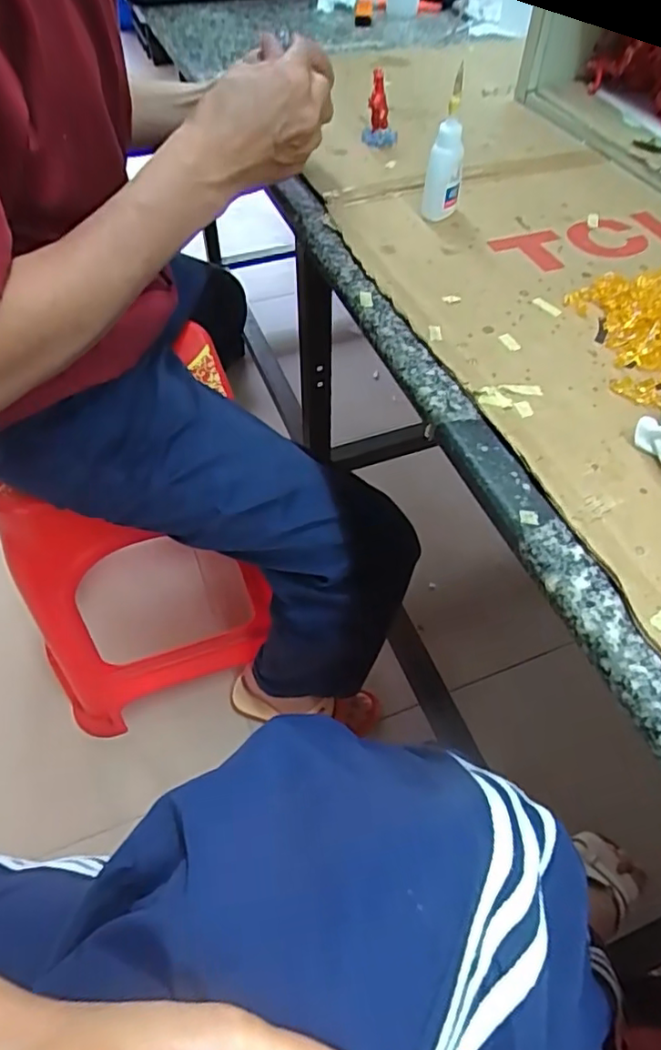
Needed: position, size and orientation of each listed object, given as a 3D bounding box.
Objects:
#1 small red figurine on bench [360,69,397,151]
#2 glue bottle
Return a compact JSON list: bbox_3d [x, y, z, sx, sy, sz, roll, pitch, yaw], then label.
[{"bbox_3d":[0.044,-0.360,0.515,0.029,0.049,0.031,7,54,5],"label":"small red figurine on bench"},{"bbox_3d":[0.083,-0.263,0.424,0.024,0.087,0.024,11,54,8],"label":"glue bottle"}]

